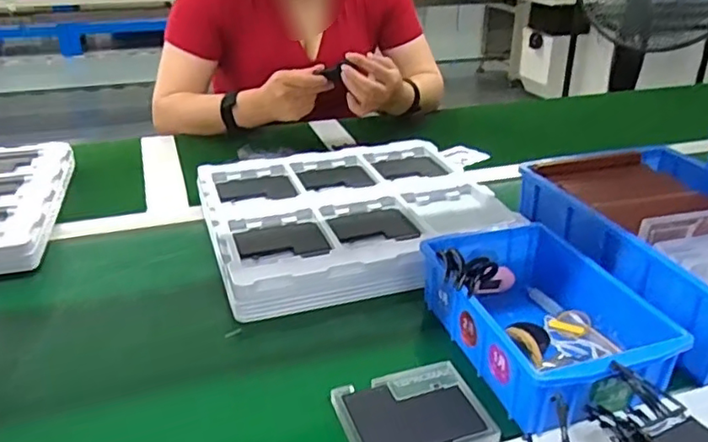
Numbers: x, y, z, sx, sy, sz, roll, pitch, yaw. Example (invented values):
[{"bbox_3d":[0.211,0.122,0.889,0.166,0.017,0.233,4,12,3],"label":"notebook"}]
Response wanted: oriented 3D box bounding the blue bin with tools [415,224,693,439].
[{"bbox_3d":[0.153,0.078,0.505,0.133,0.065,0.196,-9,29,-19],"label":"blue bin with tools"}]

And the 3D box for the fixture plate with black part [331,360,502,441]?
[{"bbox_3d":[0.043,0.142,0.445,0.102,0.011,0.082,-7,28,-15],"label":"fixture plate with black part"}]

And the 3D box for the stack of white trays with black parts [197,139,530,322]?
[{"bbox_3d":[-0.001,-0.010,0.693,0.327,0.043,0.295,-10,29,-20],"label":"stack of white trays with black parts"}]

